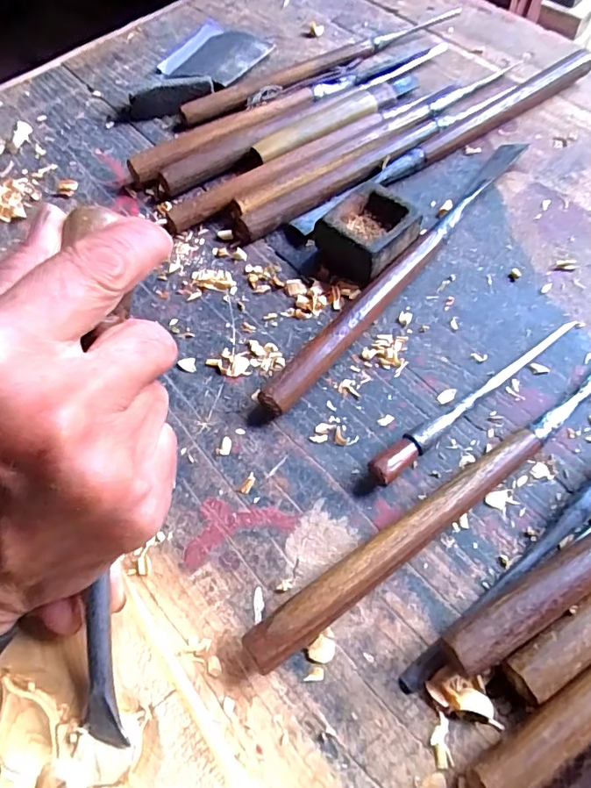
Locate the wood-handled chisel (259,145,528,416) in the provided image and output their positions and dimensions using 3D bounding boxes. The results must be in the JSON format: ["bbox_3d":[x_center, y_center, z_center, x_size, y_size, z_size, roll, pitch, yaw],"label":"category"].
[{"bbox_3d":[0.069,-0.084,0.304,0.017,0.019,0.261,35,69,20],"label":"wood-handled chisel"}]

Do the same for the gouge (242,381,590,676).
[{"bbox_3d":[0.089,0.037,0.236,0.260,0.021,0.016,-34,65,-14],"label":"gouge"}]

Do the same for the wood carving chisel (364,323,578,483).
[{"bbox_3d":[0.094,-0.001,0.260,0.144,0.017,0.012,-37,66,-15],"label":"wood carving chisel"}]

